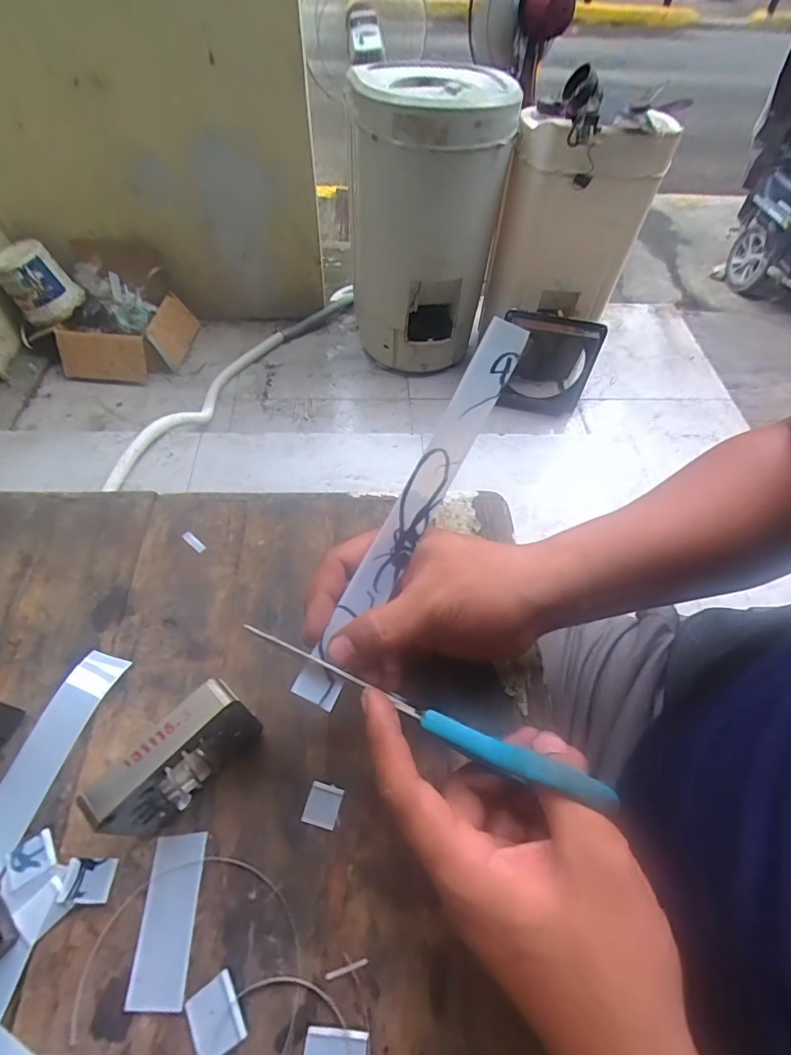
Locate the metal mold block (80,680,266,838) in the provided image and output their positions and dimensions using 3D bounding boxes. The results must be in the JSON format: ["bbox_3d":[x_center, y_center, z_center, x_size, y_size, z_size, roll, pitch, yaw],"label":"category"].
[{"bbox_3d":[-0.108,0.117,0.244,0.075,0.068,0.022,-39,68,-24],"label":"metal mold block"}]

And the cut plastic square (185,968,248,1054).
[{"bbox_3d":[-0.083,0.227,0.224,0.022,0.004,0.026,-25,63,-18],"label":"cut plastic square"}]

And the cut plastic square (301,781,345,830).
[{"bbox_3d":[-0.040,0.156,0.272,0.020,0.004,0.021,15,58,5],"label":"cut plastic square"}]

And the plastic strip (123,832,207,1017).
[{"bbox_3d":[-0.114,0.195,0.243,0.026,0.004,0.068,0,58,-4],"label":"plastic strip"}]

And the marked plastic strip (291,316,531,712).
[{"bbox_3d":[0.010,-0.010,0.266,0.025,0.023,0.223,28,86,13],"label":"marked plastic strip"}]

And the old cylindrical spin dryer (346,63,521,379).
[{"bbox_3d":[0.078,-0.926,1.532,0.448,0.752,0.366,2,58,-3],"label":"old cylindrical spin dryer"}]

